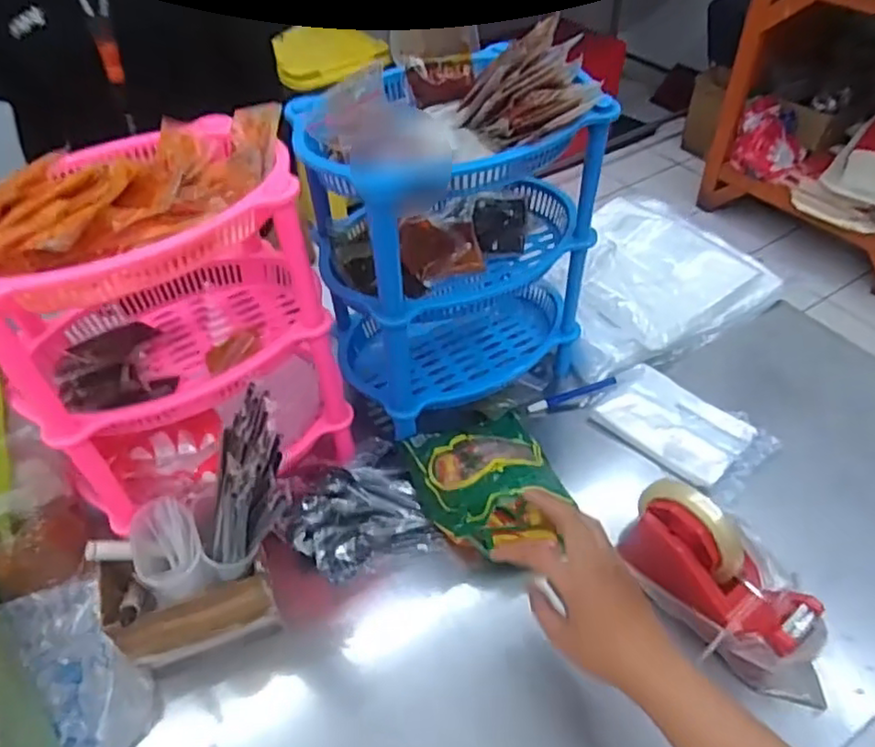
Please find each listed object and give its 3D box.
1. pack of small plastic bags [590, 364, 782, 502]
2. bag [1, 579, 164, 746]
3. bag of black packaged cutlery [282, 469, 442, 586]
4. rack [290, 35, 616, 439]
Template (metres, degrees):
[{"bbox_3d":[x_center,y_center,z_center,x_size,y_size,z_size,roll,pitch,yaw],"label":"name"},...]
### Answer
[{"bbox_3d":[0.275,0.060,0.733,0.106,0.018,0.171,-37,55,-27],"label":"pack of small plastic bags"},{"bbox_3d":[-0.304,0.252,0.564,0.085,0.037,0.180,-34,66,-25],"label":"bag"},{"bbox_3d":[-0.080,0.148,0.663,0.136,0.058,0.099,-20,49,-15],"label":"bag of black packaged cutlery"},{"bbox_3d":[0.016,-0.139,0.691,0.277,0.342,0.193,-19,49,-14],"label":"rack"}]

